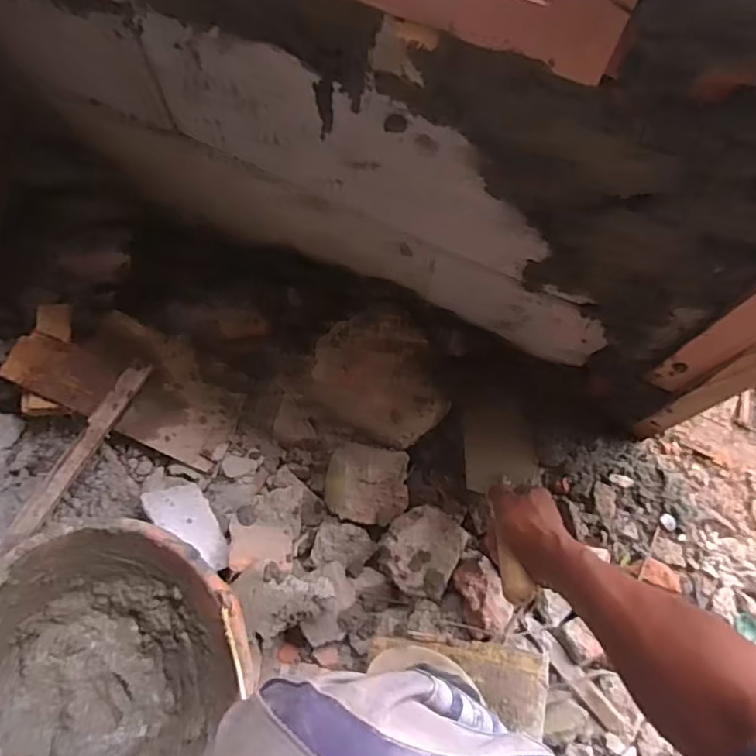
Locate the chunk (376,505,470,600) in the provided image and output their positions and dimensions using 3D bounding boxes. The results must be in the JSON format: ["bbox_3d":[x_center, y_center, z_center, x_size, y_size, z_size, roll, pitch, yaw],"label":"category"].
[{"bbox_3d":[0.055,0.214,0.719,0.093,0.047,0.102,29,73,8],"label":"chunk"}]

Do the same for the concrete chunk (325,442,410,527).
[{"bbox_3d":[-0.014,0.135,0.744,0.106,0.058,0.100,9,71,1],"label":"concrete chunk"}]

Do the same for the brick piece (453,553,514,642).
[{"bbox_3d":[0.131,0.269,0.719,0.060,0.052,0.096,-18,73,-7],"label":"brick piece"}]

